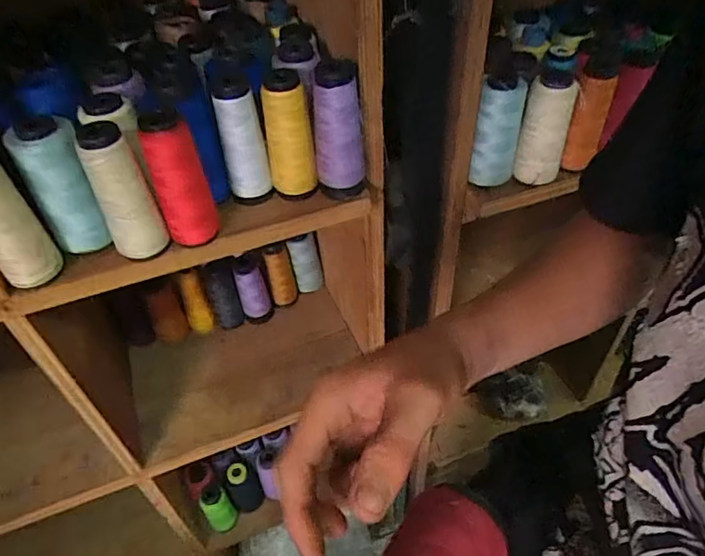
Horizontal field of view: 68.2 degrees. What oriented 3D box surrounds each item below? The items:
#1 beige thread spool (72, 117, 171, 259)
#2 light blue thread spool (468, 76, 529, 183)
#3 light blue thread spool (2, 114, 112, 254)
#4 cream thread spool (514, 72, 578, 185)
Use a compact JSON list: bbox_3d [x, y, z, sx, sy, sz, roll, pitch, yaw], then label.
[{"bbox_3d":[-0.179,-0.065,0.406,0.039,0.106,0.031,-25,49,-20],"label":"beige thread spool"},{"bbox_3d":[0.147,-0.149,0.528,0.042,0.105,0.043,-2,45,2],"label":"light blue thread spool"},{"bbox_3d":[-0.229,-0.073,0.414,0.044,0.103,0.047,-2,45,2],"label":"light blue thread spool"},{"bbox_3d":[0.198,-0.151,0.534,0.045,0.099,0.054,16,48,18],"label":"cream thread spool"}]

